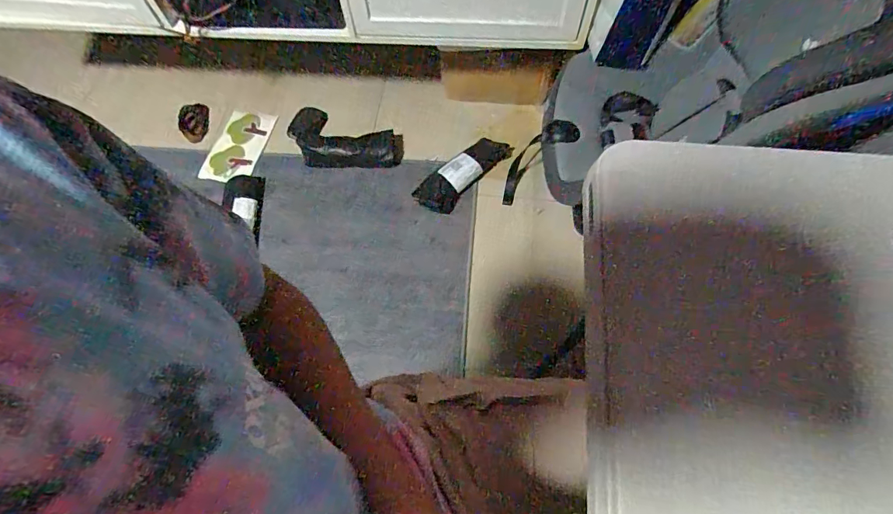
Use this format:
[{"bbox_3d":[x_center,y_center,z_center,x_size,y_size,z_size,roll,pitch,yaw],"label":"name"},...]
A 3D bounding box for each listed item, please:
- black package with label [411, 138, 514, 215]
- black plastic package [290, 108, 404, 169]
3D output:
[{"bbox_3d":[0.051,-0.244,1.243,0.297,0.056,0.115,-39,69,-14],"label":"black package with label"},{"bbox_3d":[-0.303,-0.328,1.279,0.360,0.078,0.181,21,68,12],"label":"black plastic package"}]

